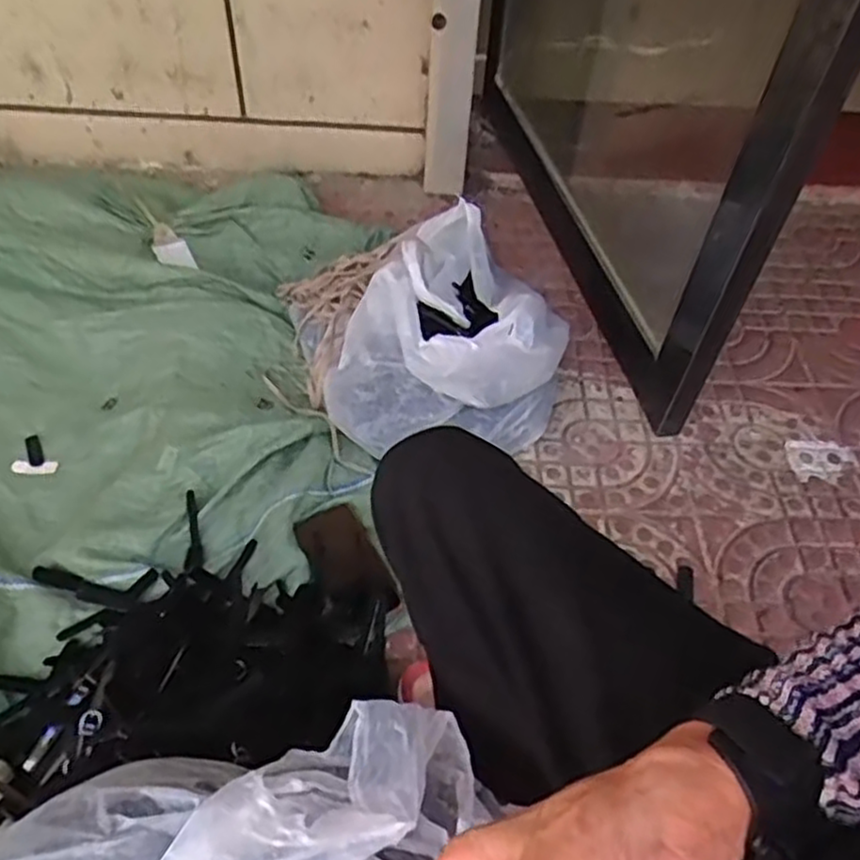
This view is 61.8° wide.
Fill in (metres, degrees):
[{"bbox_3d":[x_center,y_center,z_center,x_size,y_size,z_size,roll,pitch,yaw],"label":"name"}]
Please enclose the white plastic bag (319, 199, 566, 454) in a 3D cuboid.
[{"bbox_3d":[0.044,-0.160,1.036,0.303,0.212,0.415,11,50,6],"label":"white plastic bag"}]

